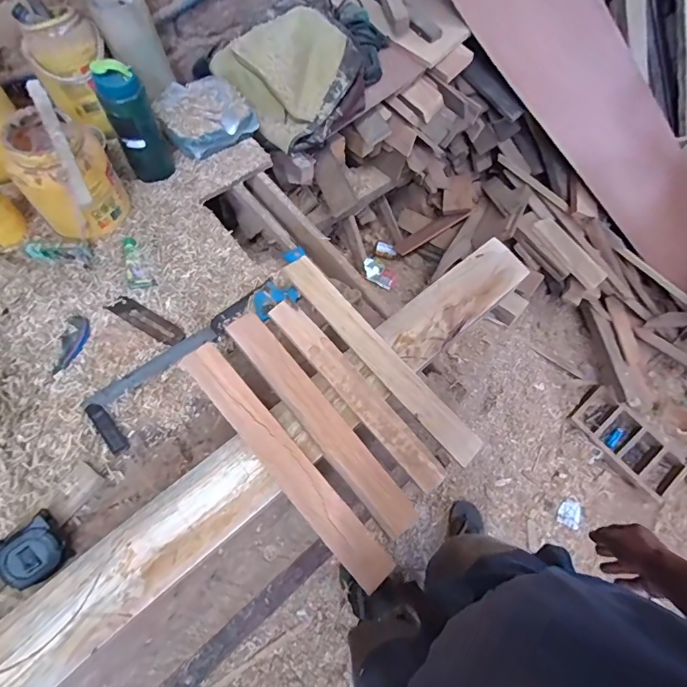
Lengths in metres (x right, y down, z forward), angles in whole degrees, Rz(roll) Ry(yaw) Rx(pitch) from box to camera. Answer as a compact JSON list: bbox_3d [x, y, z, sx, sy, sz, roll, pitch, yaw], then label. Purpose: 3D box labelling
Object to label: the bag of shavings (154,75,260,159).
[{"bbox_3d":[-0.322,-0.529,0.986,0.203,0.082,0.180,-40,70,-19],"label":"bag of shavings"}]

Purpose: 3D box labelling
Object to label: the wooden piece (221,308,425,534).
[{"bbox_3d":[-0.040,0.111,0.640,0.056,0.020,0.401,-37,75,-18],"label":"wooden piece"}]

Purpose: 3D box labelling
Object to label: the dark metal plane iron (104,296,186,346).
[{"bbox_3d":[-0.379,-0.044,0.813,0.174,0.011,0.044,27,62,17],"label":"dark metal plane iron"}]

